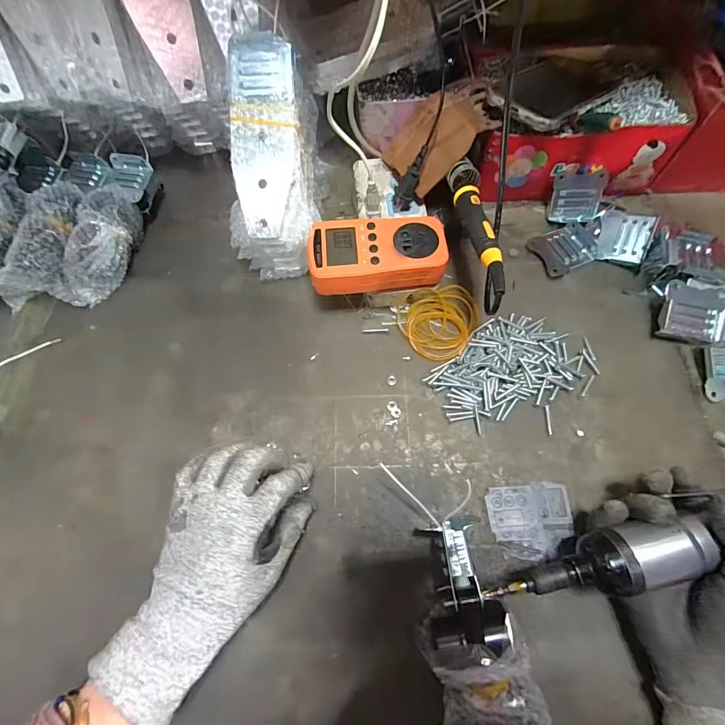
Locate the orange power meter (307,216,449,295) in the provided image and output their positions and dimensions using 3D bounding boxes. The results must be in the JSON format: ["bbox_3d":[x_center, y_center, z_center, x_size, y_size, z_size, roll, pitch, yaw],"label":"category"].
[{"bbox_3d":[0.014,-0.103,0.359,0.126,0.028,0.068,-6,67,0],"label":"orange power meter"}]

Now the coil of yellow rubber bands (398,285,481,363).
[{"bbox_3d":[0.081,-0.043,0.377,0.079,0.023,0.070,-21,68,-6],"label":"coil of yellow rubber bands"}]

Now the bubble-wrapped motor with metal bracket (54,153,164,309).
[{"bbox_3d":[-0.287,-0.157,0.429,0.057,0.053,0.190,7,68,6],"label":"bubble-wrapped motor with metal bracket"}]

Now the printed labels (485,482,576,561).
[{"bbox_3d":[0.141,0.131,0.312,0.067,0.004,0.056,-6,67,0],"label":"printed labels"}]

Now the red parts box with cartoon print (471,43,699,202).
[{"bbox_3d":[0.240,-0.283,0.434,0.209,0.097,0.164,-1,67,2],"label":"red parts box with cartoon print"}]

